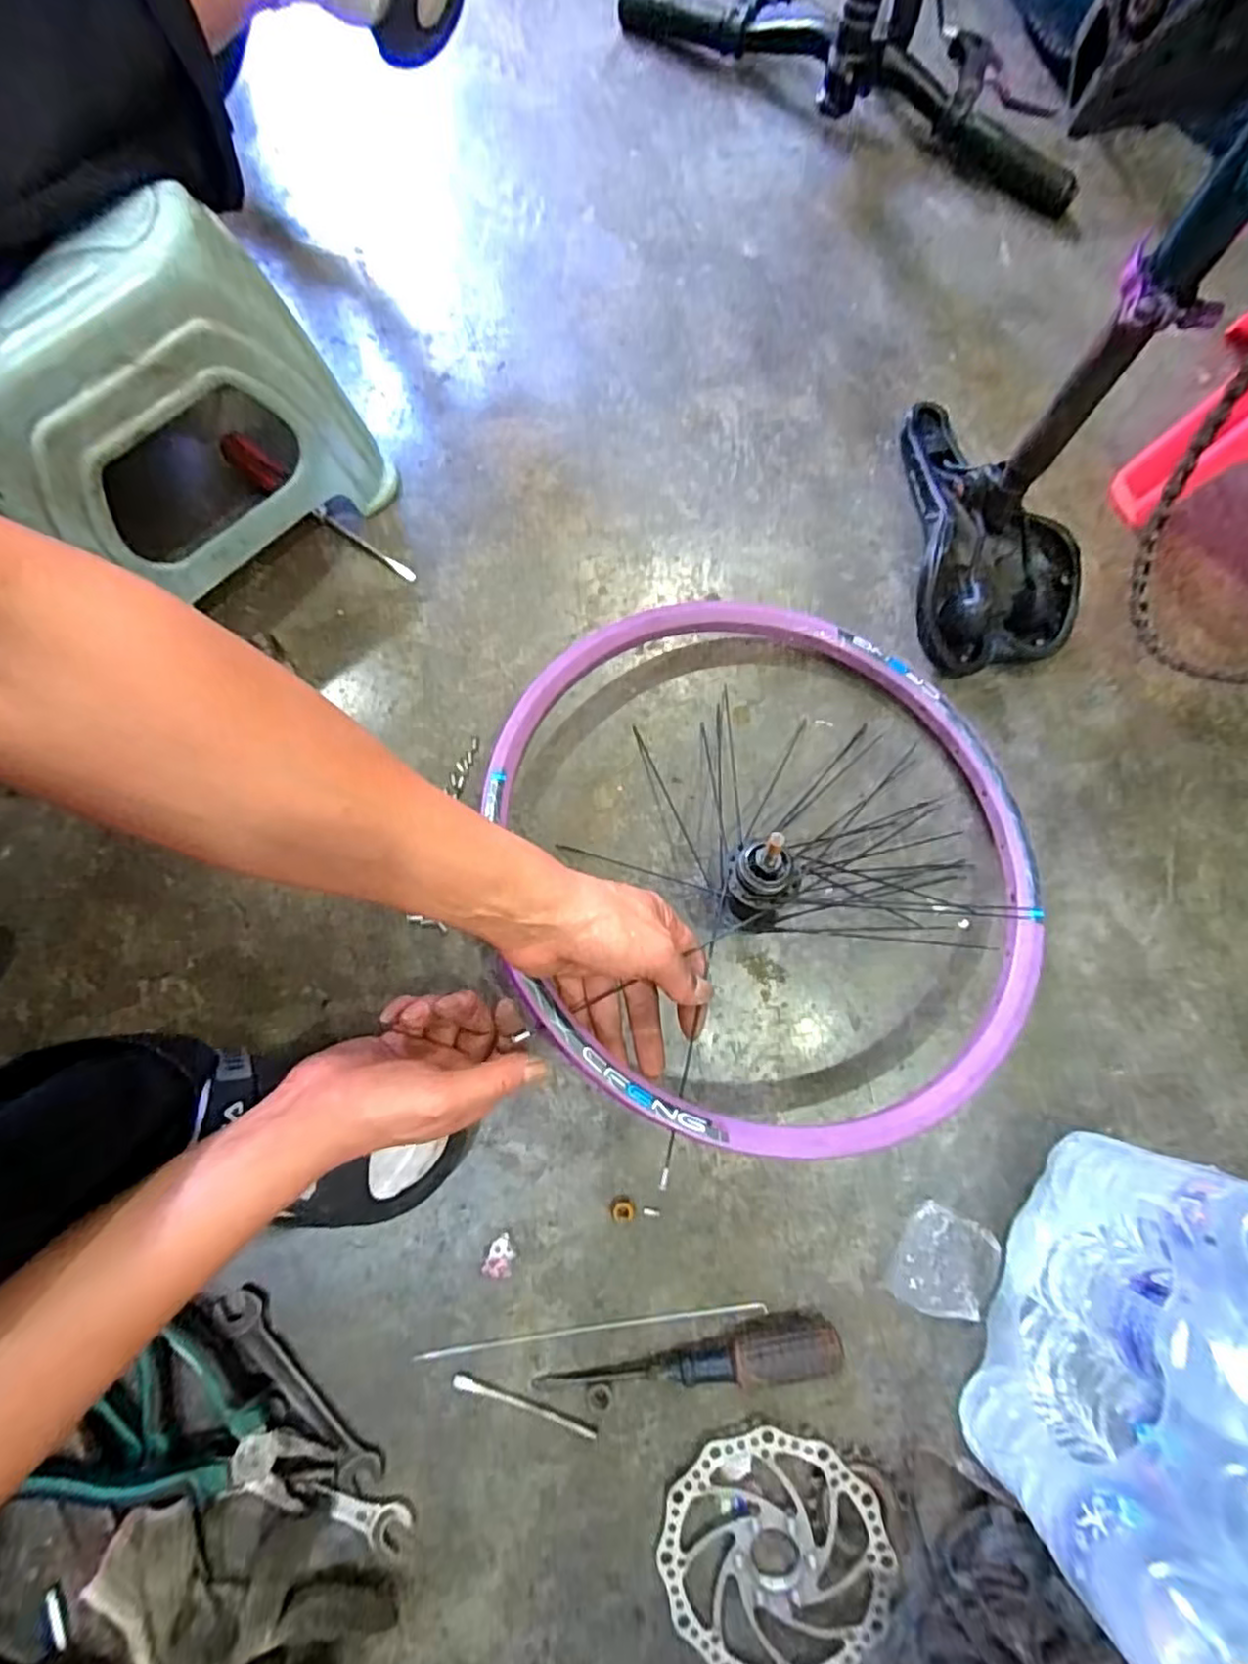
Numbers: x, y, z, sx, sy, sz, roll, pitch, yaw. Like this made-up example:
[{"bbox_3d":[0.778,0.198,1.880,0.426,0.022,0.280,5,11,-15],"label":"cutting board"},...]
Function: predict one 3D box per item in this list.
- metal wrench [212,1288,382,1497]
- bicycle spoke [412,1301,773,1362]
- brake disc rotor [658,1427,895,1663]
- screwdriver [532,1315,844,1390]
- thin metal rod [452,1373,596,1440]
[{"bbox_3d":[-0.227,0.387,0.468,0.027,0.011,0.156,-41,82,-8],"label":"metal wrench"},{"bbox_3d":[-0.022,0.359,0.488,0.250,0.004,0.008,-6,79,-2],"label":"bicycle spoke"},{"bbox_3d":[0.101,0.488,0.453,0.148,0.008,0.150,-17,81,0],"label":"brake disc rotor"},{"bbox_3d":[0.045,0.368,0.469,0.207,0.035,0.027,-6,79,-2],"label":"screwdriver"},{"bbox_3d":[-0.070,0.403,0.473,0.105,0.004,0.009,21,79,3],"label":"thin metal rod"}]

